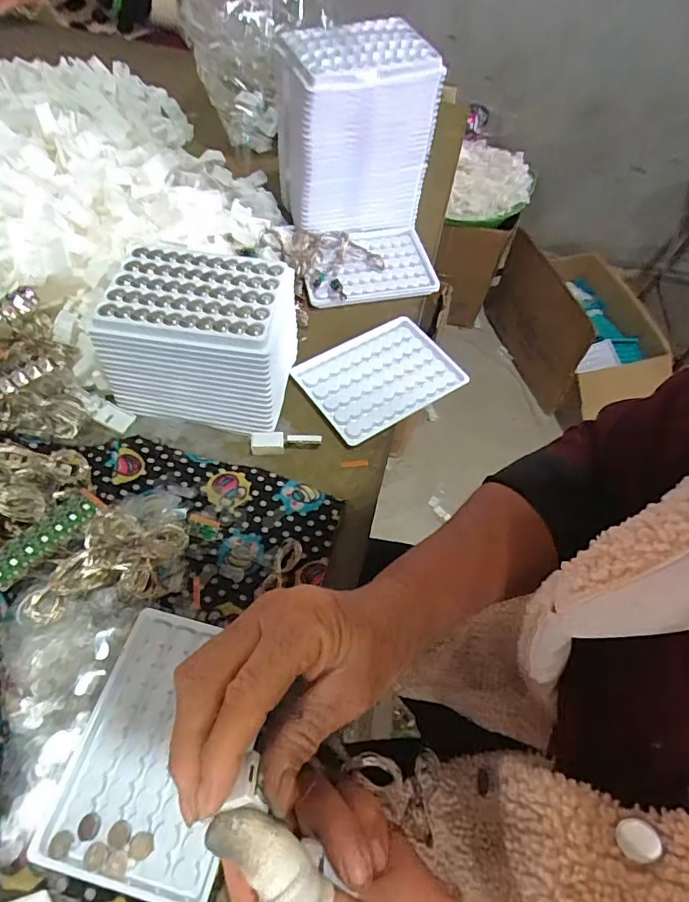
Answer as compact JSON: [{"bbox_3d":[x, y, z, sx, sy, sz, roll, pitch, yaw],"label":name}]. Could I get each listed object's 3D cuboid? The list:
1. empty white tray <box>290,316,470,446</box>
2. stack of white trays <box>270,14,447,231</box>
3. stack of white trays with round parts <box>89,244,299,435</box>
[{"bbox_3d":[0.031,-0.068,0.450,0.128,0.008,0.095,-28,64,-20],"label":"empty white tray"},{"bbox_3d":[0.009,-0.319,0.507,0.130,0.146,0.108,-15,61,-13],"label":"stack of white trays"},{"bbox_3d":[-0.105,-0.090,0.400,0.137,0.087,0.096,11,58,3],"label":"stack of white trays with round parts"}]

